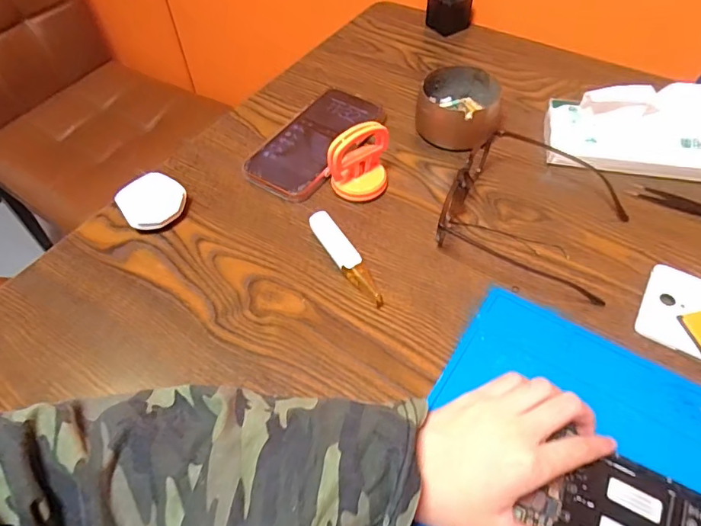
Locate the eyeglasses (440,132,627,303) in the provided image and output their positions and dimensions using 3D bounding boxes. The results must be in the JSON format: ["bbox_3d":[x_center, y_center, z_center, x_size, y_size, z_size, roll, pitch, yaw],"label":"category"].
[{"bbox_3d":[0.167,-0.057,0.439,0.157,0.047,0.145,22,57,18],"label":"eyeglasses"}]

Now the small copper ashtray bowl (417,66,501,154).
[{"bbox_3d":[0.115,-0.164,0.526,0.085,0.045,0.100,9,54,9],"label":"small copper ashtray bowl"}]

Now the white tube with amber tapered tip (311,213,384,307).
[{"bbox_3d":[-0.004,-0.004,0.421,0.020,0.019,0.103,-26,56,-17],"label":"white tube with amber tapered tip"}]

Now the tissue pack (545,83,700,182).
[{"bbox_3d":[0.288,-0.131,0.490,0.167,0.049,0.094,3,53,5],"label":"tissue pack"}]

